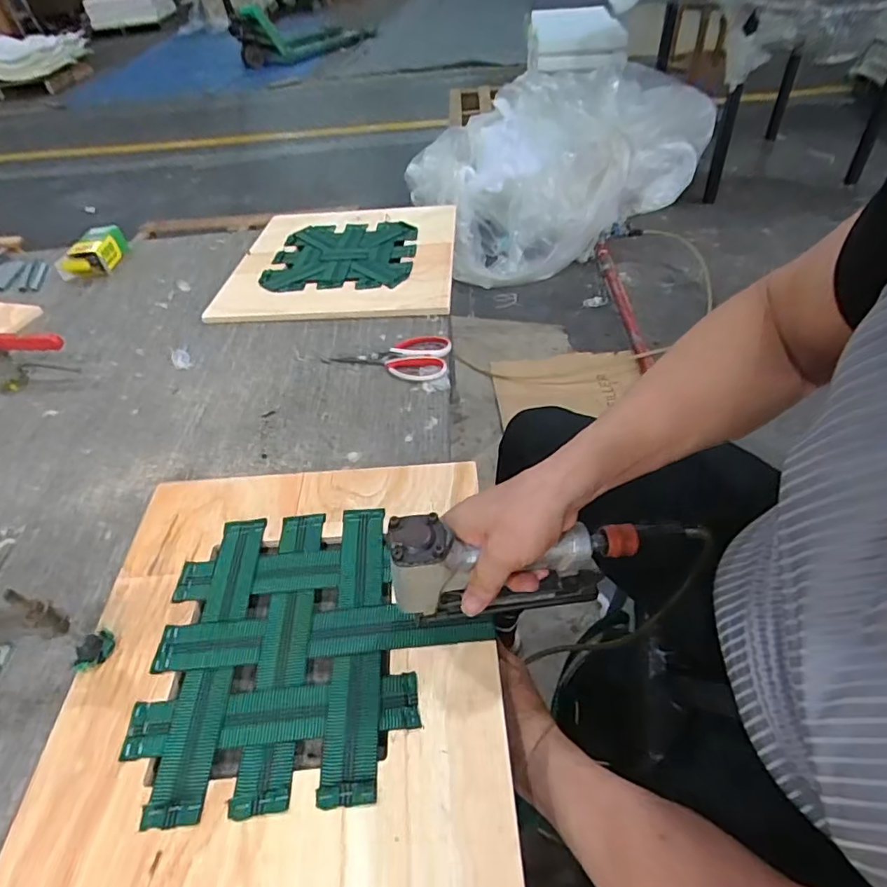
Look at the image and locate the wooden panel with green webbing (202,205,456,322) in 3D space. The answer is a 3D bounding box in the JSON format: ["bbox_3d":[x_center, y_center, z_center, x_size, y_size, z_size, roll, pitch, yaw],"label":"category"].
[{"bbox_3d":[-0.191,-0.363,1.048,0.422,0.019,0.374,1,51,8],"label":"wooden panel with green webbing"}]

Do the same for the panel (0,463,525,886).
[{"bbox_3d":[-0.151,0.191,0.522,0.392,0.012,0.417,-6,46,1],"label":"panel"}]

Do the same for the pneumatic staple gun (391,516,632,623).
[{"bbox_3d":[0.063,0.108,0.476,0.205,0.145,0.039,-11,46,-4],"label":"pneumatic staple gun"}]

